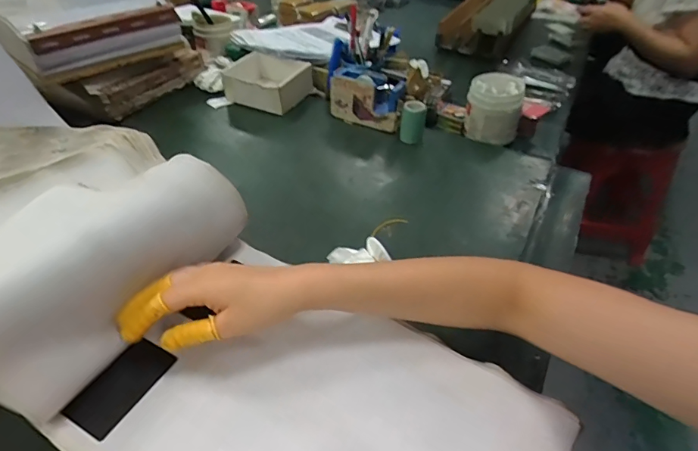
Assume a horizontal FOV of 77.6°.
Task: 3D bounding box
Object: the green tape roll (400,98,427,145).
[{"bbox_3d":[0.109,-0.176,0.744,0.038,0.073,0.030,9,42,8],"label":"green tape roll"}]

